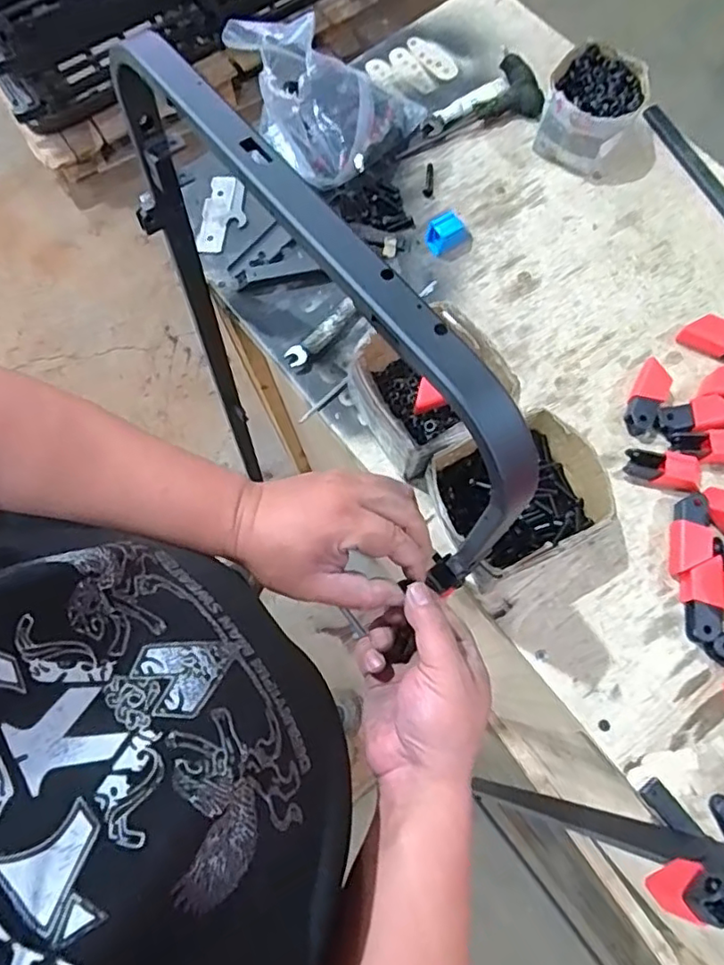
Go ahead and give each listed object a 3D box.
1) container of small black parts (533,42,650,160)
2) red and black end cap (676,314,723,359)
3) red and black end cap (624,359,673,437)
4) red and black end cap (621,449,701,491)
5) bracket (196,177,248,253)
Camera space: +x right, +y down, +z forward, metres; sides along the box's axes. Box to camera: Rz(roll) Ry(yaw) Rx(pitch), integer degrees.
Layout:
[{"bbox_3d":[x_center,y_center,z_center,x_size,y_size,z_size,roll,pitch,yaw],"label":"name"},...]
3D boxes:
[{"bbox_3d":[0.299,-0.485,0.790,0.117,0.078,0.137,23,74,9],"label":"container of small black parts"},{"bbox_3d":[0.418,-0.165,0.709,0.084,0.032,0.036,24,75,9],"label":"red and black end cap"},{"bbox_3d":[0.326,-0.097,0.692,0.037,0.023,0.089,28,75,10],"label":"red and black end cap"},{"bbox_3d":[0.333,-0.014,0.668,0.077,0.028,0.035,10,73,5],"label":"red and black end cap"},{"bbox_3d":[-0.183,-0.352,0.799,0.057,0.020,0.124,3,72,3],"label":"bracket"}]

